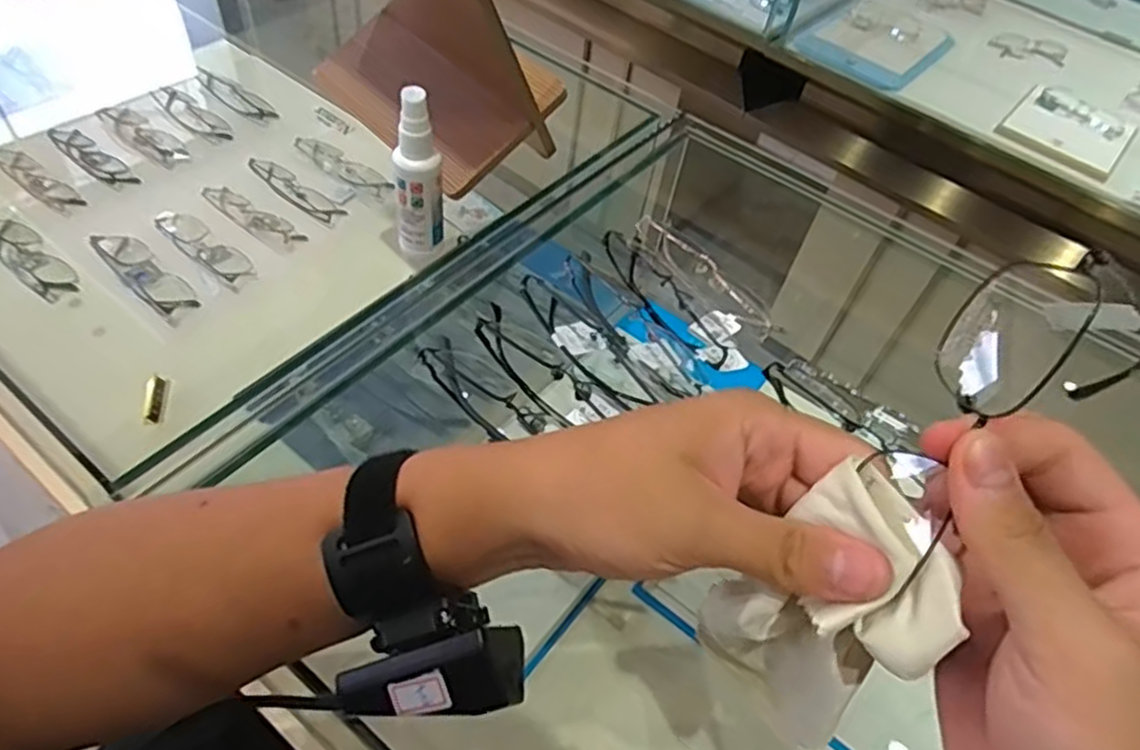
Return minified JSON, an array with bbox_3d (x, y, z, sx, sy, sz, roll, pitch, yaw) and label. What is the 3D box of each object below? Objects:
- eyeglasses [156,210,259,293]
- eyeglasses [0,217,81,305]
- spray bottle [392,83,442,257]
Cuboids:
[{"bbox_3d":[-0.384,-0.135,0.762,0.132,0.019,0.039,34,57,19],"label":"eyeglasses"},{"bbox_3d":[-0.544,-0.119,0.722,0.127,0.028,0.040,34,57,19],"label":"eyeglasses"},{"bbox_3d":[-0.096,-0.124,0.452,0.027,0.106,0.024,2,51,-6],"label":"spray bottle"}]

